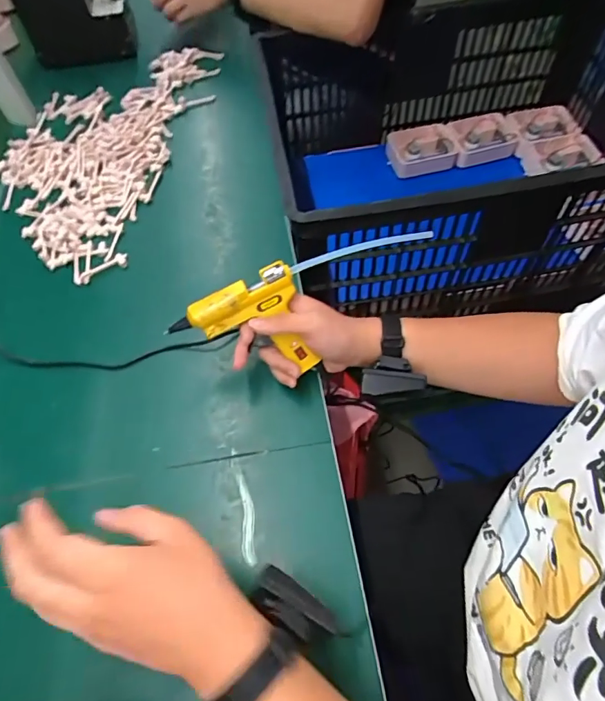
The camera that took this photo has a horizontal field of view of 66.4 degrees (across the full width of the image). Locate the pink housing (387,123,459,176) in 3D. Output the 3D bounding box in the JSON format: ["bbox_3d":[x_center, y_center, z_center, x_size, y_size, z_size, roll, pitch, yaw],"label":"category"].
[{"bbox_3d":[0.252,-0.422,0.971,0.138,0.046,0.091,-10,61,-3],"label":"pink housing"}]

